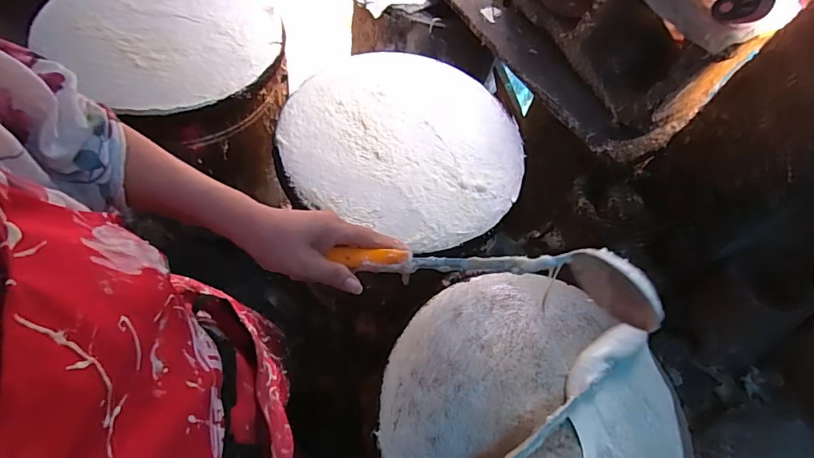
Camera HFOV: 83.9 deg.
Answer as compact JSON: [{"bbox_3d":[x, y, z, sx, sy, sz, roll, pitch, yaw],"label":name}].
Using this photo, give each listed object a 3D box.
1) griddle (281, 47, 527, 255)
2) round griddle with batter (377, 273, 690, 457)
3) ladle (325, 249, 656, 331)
[{"bbox_3d":[0.004,-0.145,0.689,0.344,0.036,0.337,4,61,-7],"label":"griddle"},{"bbox_3d":[0.152,0.219,0.512,0.324,0.035,0.353,4,61,-7],"label":"round griddle with batter"},{"bbox_3d":[0.077,0.046,0.416,0.284,0.075,0.056,4,60,1],"label":"ladle"}]

